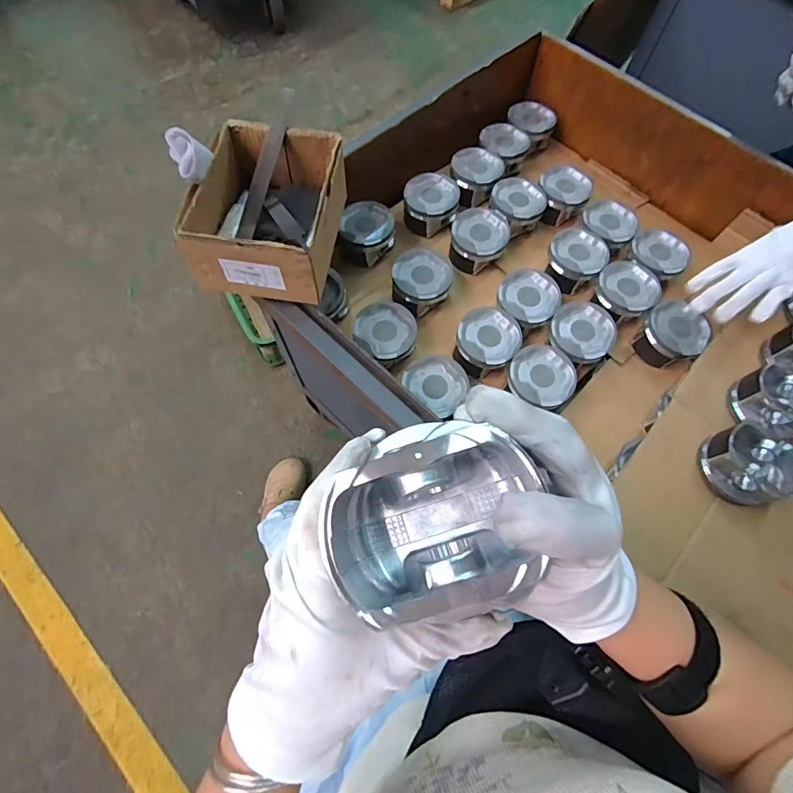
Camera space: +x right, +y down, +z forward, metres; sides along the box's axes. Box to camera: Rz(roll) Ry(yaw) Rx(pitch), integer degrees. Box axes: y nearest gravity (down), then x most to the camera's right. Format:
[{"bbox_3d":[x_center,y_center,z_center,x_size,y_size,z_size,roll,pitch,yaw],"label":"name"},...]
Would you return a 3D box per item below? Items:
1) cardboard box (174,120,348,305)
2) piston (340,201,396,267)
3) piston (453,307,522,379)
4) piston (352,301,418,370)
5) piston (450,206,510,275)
[{"bbox_3d":[-0.149,-0.225,0.523,0.147,0.082,0.199,9,68,1],"label":"cardboard box"},{"bbox_3d":[-0.048,-0.269,0.719,0.088,0.050,0.090,2,68,-2],"label":"piston"},{"bbox_3d":[0.133,-0.081,0.649,0.088,0.049,0.091,1,68,-2],"label":"piston"},{"bbox_3d":[-0.018,-0.089,0.645,0.086,0.049,0.089,1,68,-2],"label":"piston"},{"bbox_3d":[0.134,-0.257,0.715,0.088,0.051,0.092,12,68,3],"label":"piston"}]

